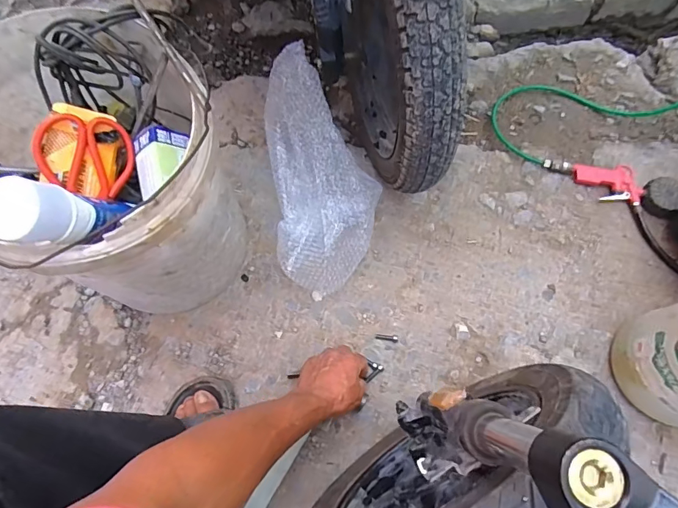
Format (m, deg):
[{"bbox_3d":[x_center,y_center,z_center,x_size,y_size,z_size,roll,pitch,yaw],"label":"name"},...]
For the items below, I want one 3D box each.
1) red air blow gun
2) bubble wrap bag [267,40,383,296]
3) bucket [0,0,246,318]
[{"bbox_3d":[0.481,-0.145,0.806,0.174,0.024,0.078,13,71,6],"label":"red air blow gun"},{"bbox_3d":[-0.036,-0.141,0.699,0.167,0.084,0.390,-12,88,-3],"label":"bubble wrap bag"},{"bbox_3d":[-0.298,-0.099,0.583,0.334,0.353,0.308,25,73,10],"label":"bucket"}]

